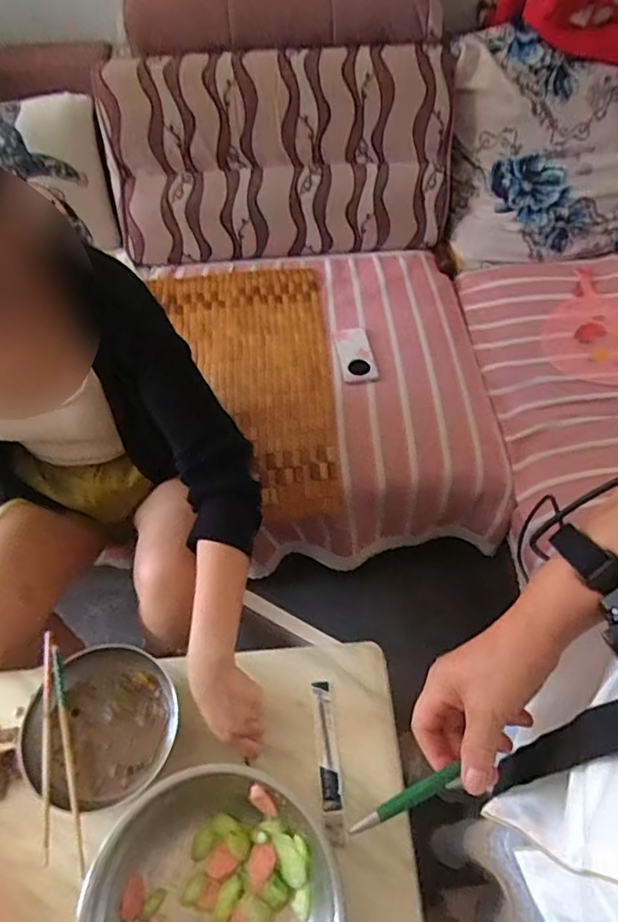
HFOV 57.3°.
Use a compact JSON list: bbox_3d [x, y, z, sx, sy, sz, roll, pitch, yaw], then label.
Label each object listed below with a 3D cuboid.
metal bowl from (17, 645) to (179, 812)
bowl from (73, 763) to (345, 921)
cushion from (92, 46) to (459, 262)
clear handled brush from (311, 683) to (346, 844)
[{"bbox_3d":[-0.235,0.307,0.657,0.154,0.083,0.163,0,56,0],"label":"metal bowl"},{"bbox_3d":[-0.094,0.451,0.566,0.246,0.066,0.241,0,56,0],"label":"bowl"},{"bbox_3d":[-0.055,-0.678,1.281,0.769,0.414,0.097,-5,37,-6],"label":"cushion"},{"bbox_3d":[0.022,0.353,0.674,0.022,0.010,0.170,-5,56,-3],"label":"clear handled brush"}]

